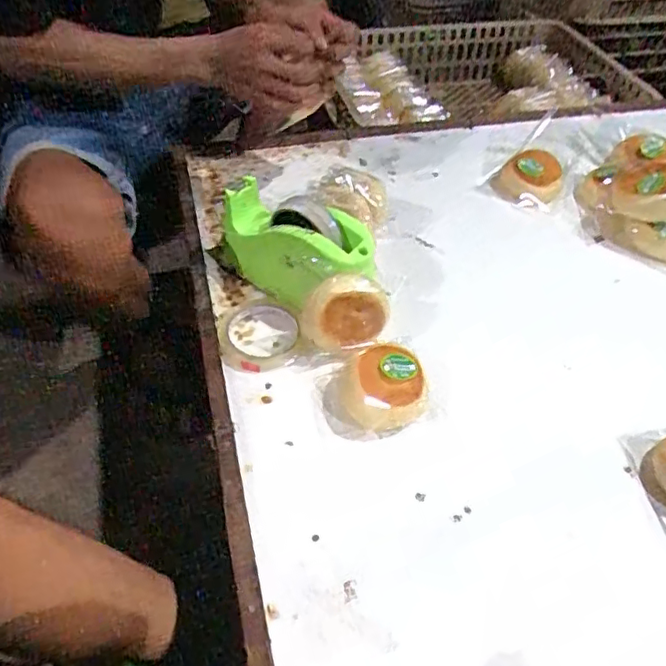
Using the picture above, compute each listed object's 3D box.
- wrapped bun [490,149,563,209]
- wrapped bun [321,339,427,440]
[{"bbox_3d":[0.285,-0.224,0.856,0.098,0.041,0.082,17,51,12],"label":"wrapped bun"},{"bbox_3d":[0.042,0.057,0.597,0.105,0.047,0.087,-4,49,-5],"label":"wrapped bun"}]

